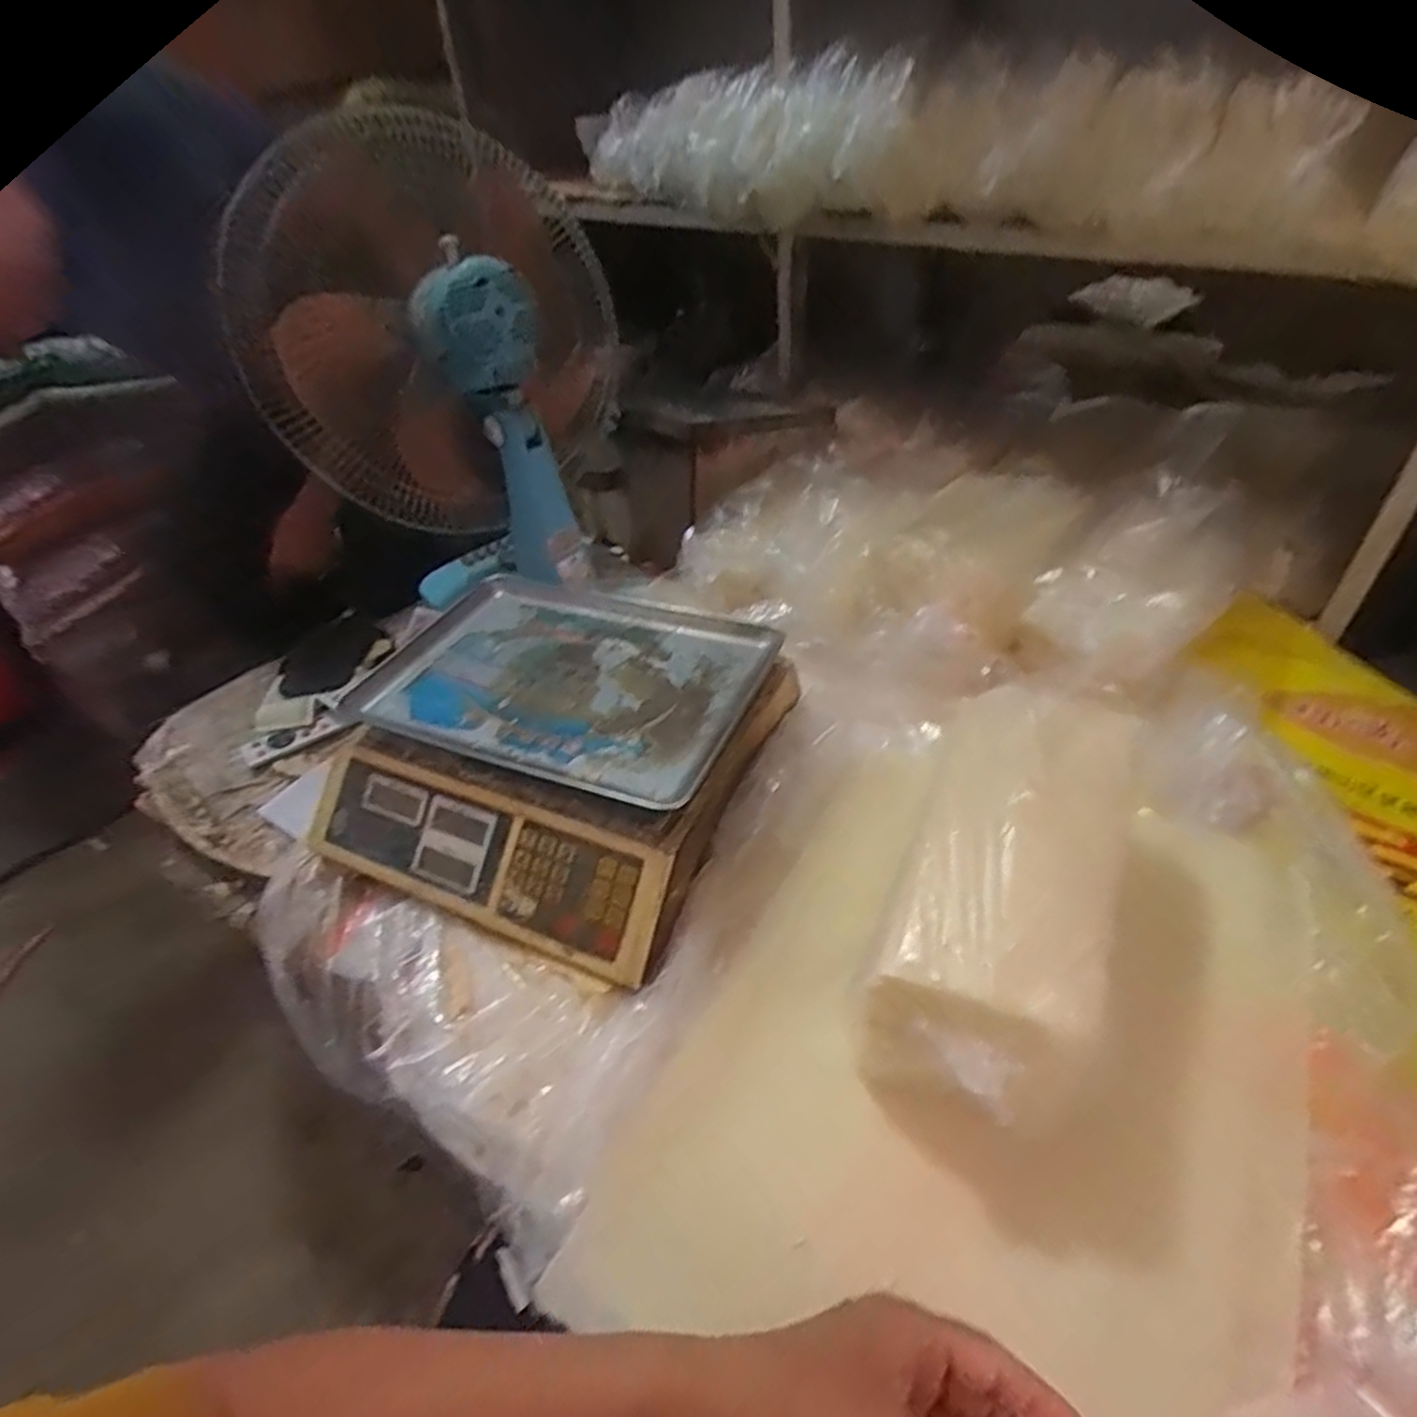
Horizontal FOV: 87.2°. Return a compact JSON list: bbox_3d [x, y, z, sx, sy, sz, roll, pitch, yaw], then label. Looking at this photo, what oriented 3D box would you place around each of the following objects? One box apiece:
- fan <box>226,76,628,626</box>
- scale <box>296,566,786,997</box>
[{"bbox_3d":[-0.287,-0.388,0.877,0.322,0.458,0.296,1,40,7],"label":"fan"},{"bbox_3d":[-0.132,0.029,0.659,0.335,0.103,0.319,14,44,22],"label":"scale"}]

